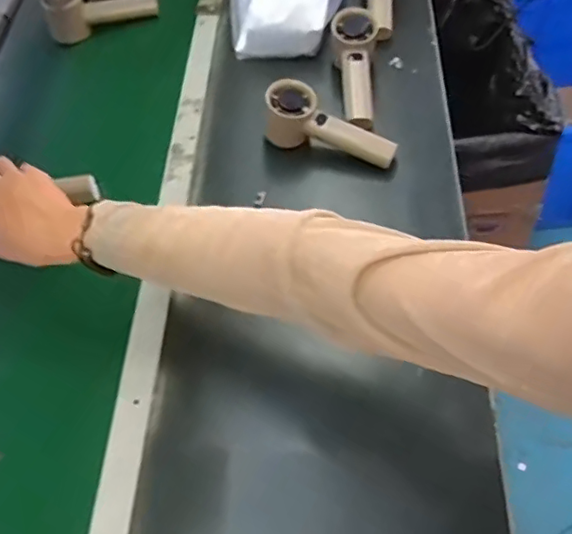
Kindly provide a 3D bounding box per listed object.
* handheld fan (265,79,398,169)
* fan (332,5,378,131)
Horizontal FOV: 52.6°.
[{"bbox_3d":[0.049,-0.156,0.674,0.159,0.059,0.050,25,64,1],"label":"handheld fan"},{"bbox_3d":[0.089,-0.243,0.718,0.055,0.040,0.166,-2,75,3],"label":"fan"}]

